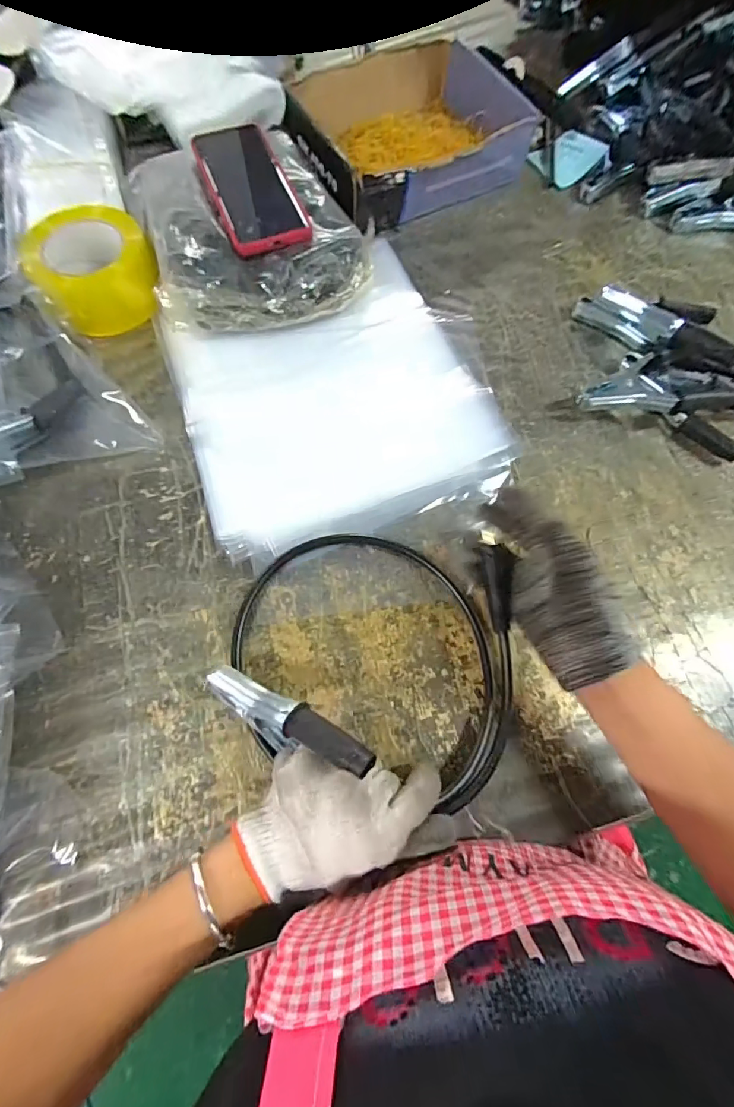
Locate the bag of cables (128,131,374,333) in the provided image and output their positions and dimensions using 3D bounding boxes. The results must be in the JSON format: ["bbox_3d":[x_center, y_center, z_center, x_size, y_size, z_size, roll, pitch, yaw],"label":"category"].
[{"bbox_3d":[-0.120,-0.347,0.494,0.221,0.074,0.240,-17,72,-8],"label":"bag of cables"}]

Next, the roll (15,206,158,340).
[{"bbox_3d":[-0.279,-0.294,0.477,0.111,0.066,0.111,1,70,-2],"label":"roll"}]

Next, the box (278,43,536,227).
[{"bbox_3d":[0.054,-0.513,0.563,0.276,0.065,0.204,-27,74,-11],"label":"box"}]

